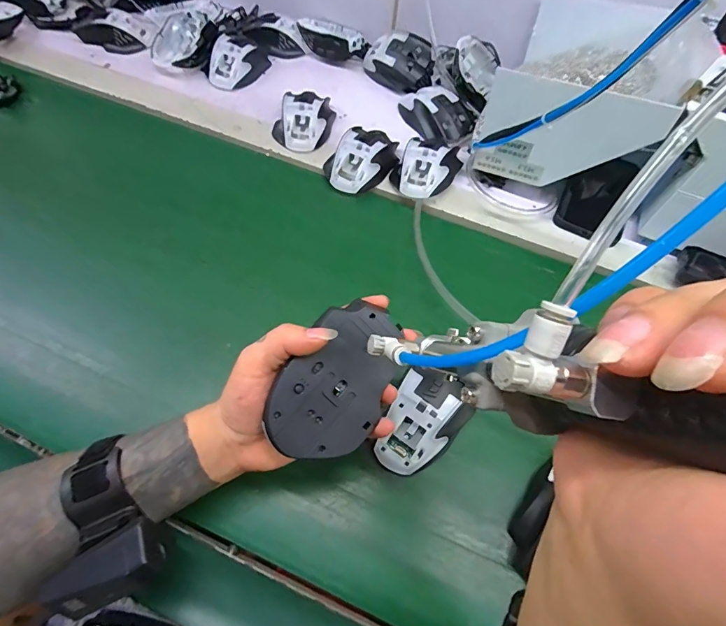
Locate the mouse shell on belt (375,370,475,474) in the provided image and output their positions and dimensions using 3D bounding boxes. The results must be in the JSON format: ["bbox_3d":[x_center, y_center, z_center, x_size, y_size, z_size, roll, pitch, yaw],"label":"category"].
[{"bbox_3d":[0.052,0.096,0.358,0.061,0.030,0.086,29,64,12],"label":"mouse shell on belt"}]

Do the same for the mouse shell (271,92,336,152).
[{"bbox_3d":[-0.081,-0.260,0.558,0.080,0.032,0.086,1,62,-3],"label":"mouse shell"}]

